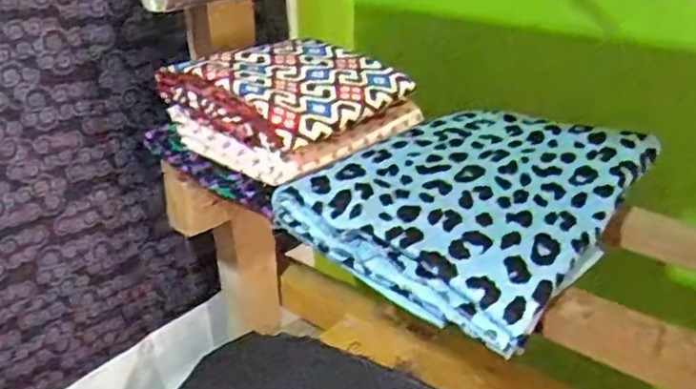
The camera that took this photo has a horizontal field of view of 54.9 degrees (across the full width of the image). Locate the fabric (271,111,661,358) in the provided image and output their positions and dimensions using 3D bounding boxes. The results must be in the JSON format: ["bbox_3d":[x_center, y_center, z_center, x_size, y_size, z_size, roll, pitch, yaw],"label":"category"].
[{"bbox_3d":[0.106,0.000,0.538,0.201,0.050,0.278,19,33,33],"label":"fabric"}]

